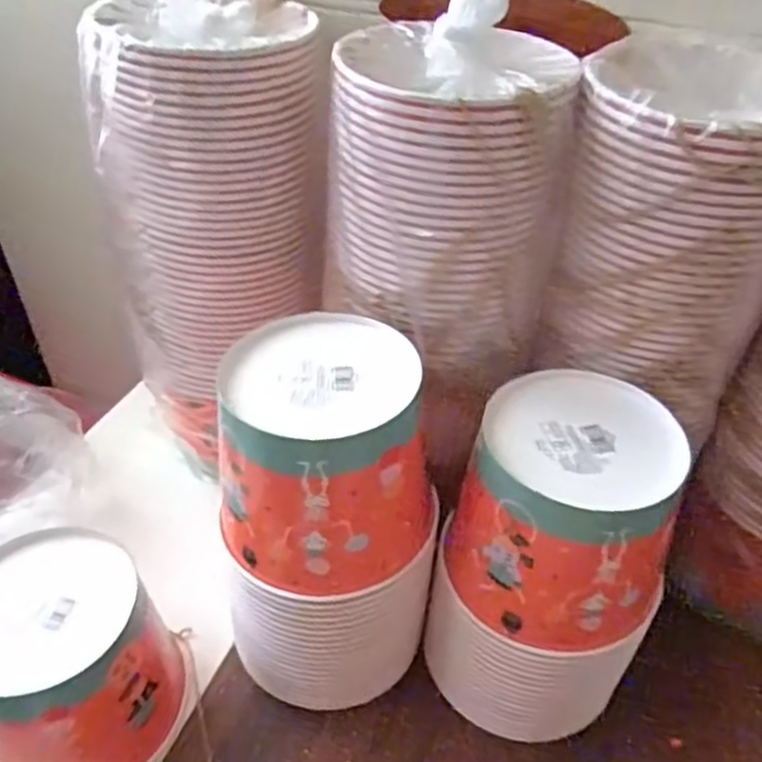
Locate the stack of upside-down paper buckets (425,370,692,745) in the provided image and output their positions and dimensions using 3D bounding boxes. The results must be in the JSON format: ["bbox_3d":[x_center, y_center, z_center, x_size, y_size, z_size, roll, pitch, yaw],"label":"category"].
[{"bbox_3d":[0.125,0.143,0.532,0.145,0.255,0.155,23,46,22],"label":"stack of upside-down paper buckets"}]

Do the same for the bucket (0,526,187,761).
[{"bbox_3d":[-0.232,0.210,0.524,0.144,0.133,0.138,1,42,-1],"label":"bucket"}]

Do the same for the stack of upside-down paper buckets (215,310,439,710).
[{"bbox_3d":[-0.034,0.107,0.542,0.136,0.280,0.159,2,42,0],"label":"stack of upside-down paper buckets"}]

